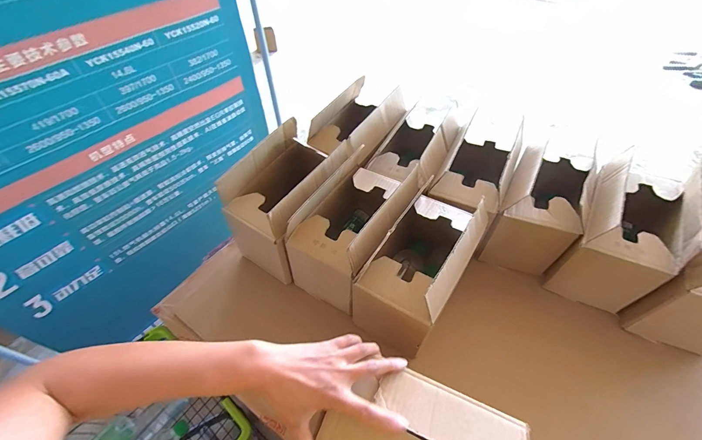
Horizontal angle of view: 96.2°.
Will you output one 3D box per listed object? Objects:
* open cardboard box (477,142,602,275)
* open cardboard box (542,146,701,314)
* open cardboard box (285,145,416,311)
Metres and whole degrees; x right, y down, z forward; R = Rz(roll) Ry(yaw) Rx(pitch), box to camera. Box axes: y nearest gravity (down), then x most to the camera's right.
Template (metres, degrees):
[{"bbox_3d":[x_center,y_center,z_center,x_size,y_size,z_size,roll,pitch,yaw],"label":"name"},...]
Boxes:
[{"bbox_3d":[0.374,-0.026,0.630,0.133,0.203,0.206,25,56,19],"label":"open cardboard box"},{"bbox_3d":[0.497,0.023,0.589,0.137,0.211,0.228,28,57,21],"label":"open cardboard box"},{"bbox_3d":[0.009,0.016,0.605,0.154,0.214,0.236,27,56,20],"label":"open cardboard box"}]

